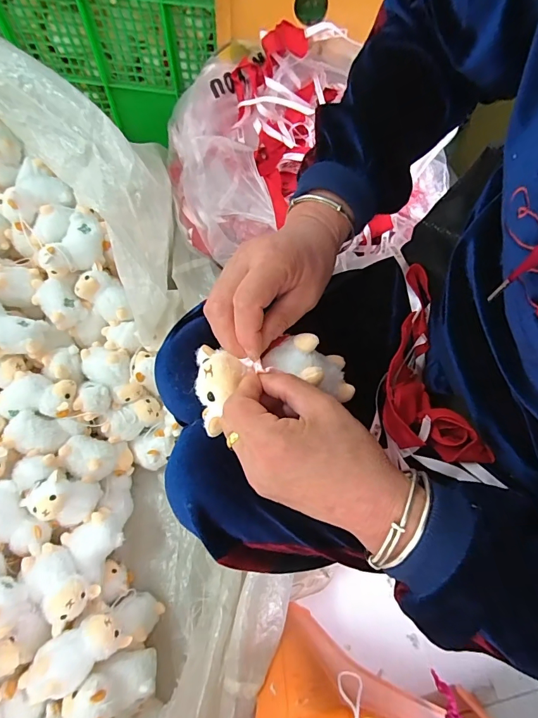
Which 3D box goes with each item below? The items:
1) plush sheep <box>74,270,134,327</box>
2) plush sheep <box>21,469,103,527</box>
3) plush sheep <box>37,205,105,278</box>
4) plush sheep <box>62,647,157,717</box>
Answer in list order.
[{"bbox_3d":[-0.288,-0.113,0.683,0.060,0.057,0.096,-37,112,3],"label":"plush sheep"},{"bbox_3d":[-0.320,0.217,0.600,0.088,0.081,0.070,13,66,3],"label":"plush sheep"},{"bbox_3d":[-0.332,-0.186,0.653,0.069,0.053,0.111,37,69,13],"label":"plush sheep"},{"bbox_3d":[-0.205,0.447,0.523,0.122,0.043,0.069,-2,87,-45],"label":"plush sheep"}]

